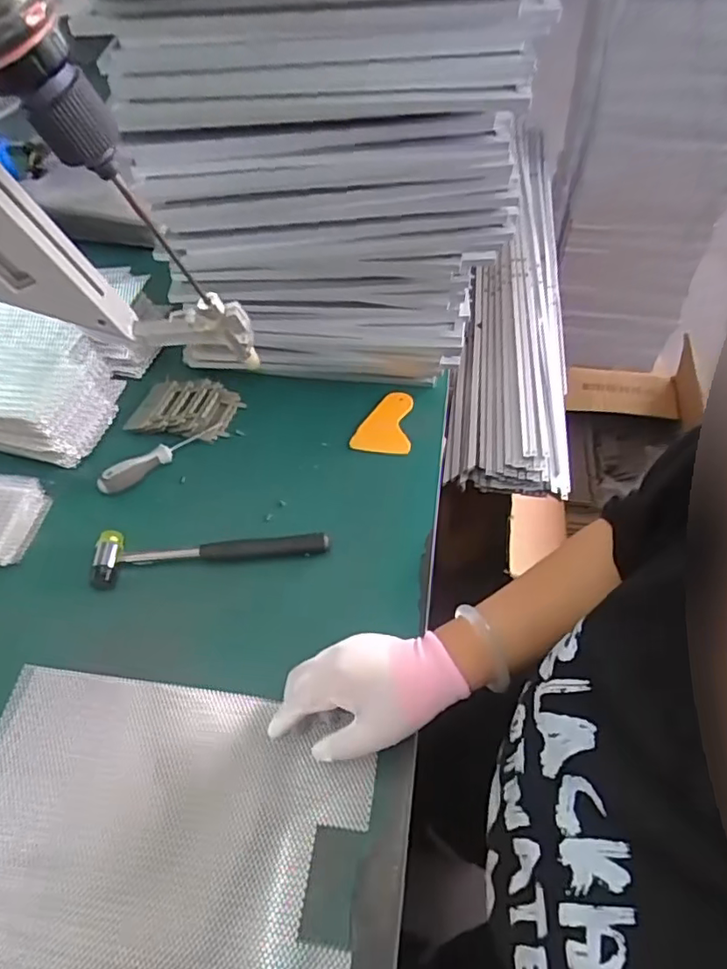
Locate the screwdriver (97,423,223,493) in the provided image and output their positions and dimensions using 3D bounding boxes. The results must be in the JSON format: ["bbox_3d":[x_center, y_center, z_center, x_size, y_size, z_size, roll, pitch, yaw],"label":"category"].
[{"bbox_3d":[-0.242,-0.037,0.715,0.158,0.024,0.019,-34,60,-23],"label":"screwdriver"}]

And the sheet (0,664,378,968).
[{"bbox_3d":[-0.168,0.285,0.468,0.325,0.030,0.241,6,52,6],"label":"sheet"}]

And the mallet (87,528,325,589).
[{"bbox_3d":[-0.161,0.064,0.635,0.243,0.023,0.057,-6,53,-5],"label":"mallet"}]

